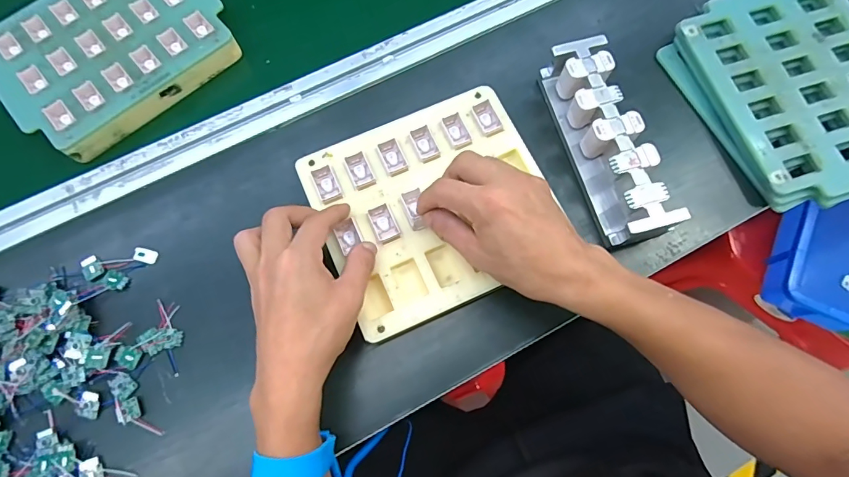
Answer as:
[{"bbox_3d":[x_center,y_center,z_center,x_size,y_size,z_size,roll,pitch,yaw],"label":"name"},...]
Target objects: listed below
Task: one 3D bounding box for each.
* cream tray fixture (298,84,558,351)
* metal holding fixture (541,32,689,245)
[{"bbox_3d":[0.009,-0.031,0.380,0.196,0.021,0.177,-23,72,-6],"label":"cream tray fixture"},{"bbox_3d":[0.164,-0.089,0.392,0.052,0.049,0.189,-15,73,-4],"label":"metal holding fixture"}]

